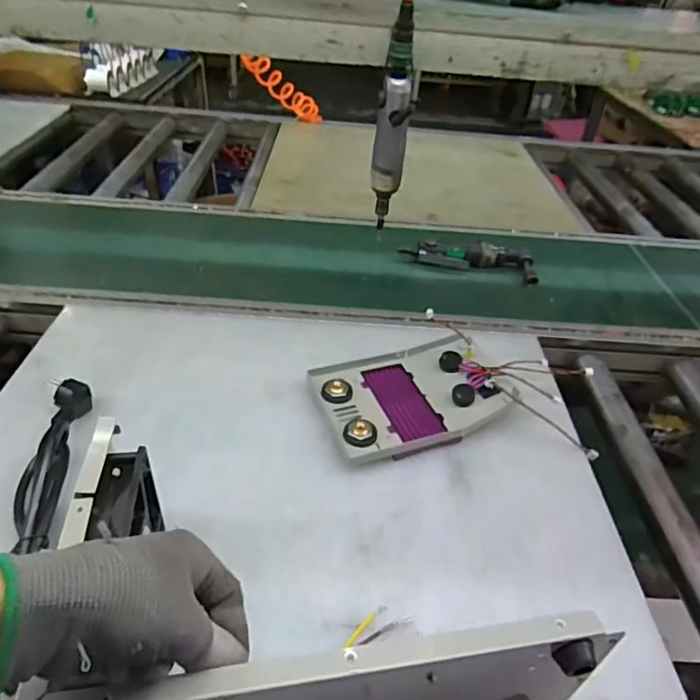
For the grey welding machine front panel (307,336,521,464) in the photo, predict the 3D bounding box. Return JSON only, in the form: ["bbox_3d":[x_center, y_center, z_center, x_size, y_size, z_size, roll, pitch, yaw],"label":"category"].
[{"bbox_3d":[0.074,0.051,0.672,0.221,0.046,0.157,-12,42,-20],"label":"grey welding machine front panel"}]

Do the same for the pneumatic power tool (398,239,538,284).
[{"bbox_3d":[0.213,-0.165,0.967,0.238,0.040,0.063,10,39,6],"label":"pneumatic power tool"}]

